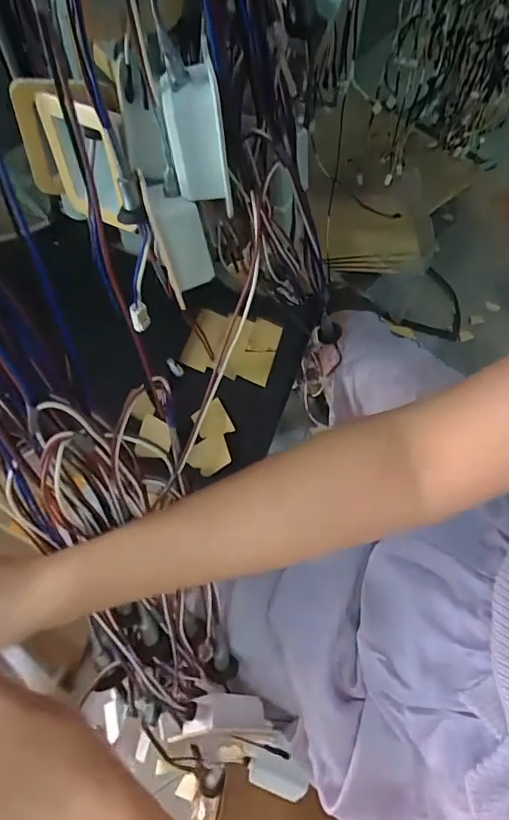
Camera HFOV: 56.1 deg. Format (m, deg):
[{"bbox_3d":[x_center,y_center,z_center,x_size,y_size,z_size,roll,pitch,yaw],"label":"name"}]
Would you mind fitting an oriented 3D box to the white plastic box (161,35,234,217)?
[{"bbox_3d":[-0.033,-0.154,0.268,0.029,0.069,0.032,-18,62,-10],"label":"white plastic box"}]

